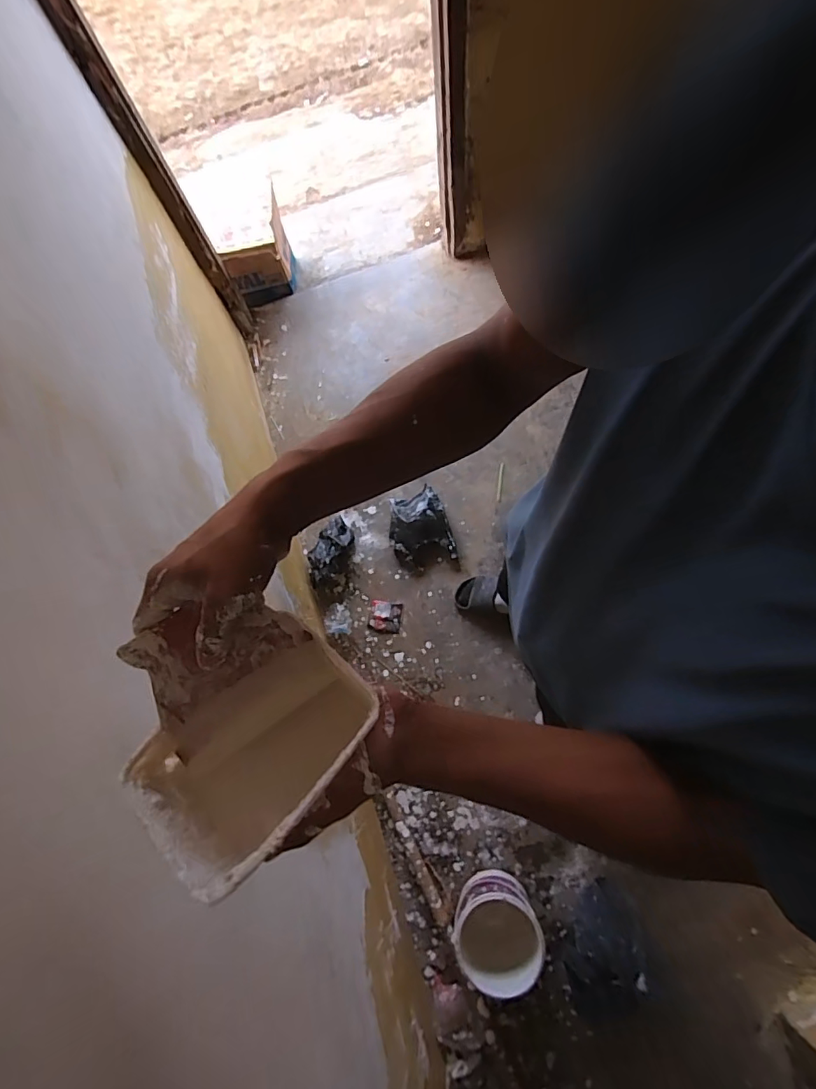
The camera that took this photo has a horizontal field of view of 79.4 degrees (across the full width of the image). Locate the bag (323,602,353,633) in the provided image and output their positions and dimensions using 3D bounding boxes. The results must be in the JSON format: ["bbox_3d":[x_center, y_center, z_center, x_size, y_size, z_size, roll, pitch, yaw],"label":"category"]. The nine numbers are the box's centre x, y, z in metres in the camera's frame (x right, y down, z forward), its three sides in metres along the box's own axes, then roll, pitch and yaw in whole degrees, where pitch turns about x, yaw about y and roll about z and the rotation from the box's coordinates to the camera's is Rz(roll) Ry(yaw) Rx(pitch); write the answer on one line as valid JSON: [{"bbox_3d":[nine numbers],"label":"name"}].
[{"bbox_3d":[-0.203,0.214,1.429,0.076,0.020,0.087,-3,72,6],"label":"bag"}]

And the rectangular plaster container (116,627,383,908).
[{"bbox_3d":[-0.112,0.150,0.364,0.112,0.056,0.172,42,75,13],"label":"rectangular plaster container"}]

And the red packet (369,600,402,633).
[{"bbox_3d":[-0.066,0.213,1.451,0.091,0.009,0.087,5,73,9],"label":"red packet"}]

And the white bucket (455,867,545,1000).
[{"bbox_3d":[0.193,0.861,1.103,0.179,0.167,0.183,-2,72,6],"label":"white bucket"}]

